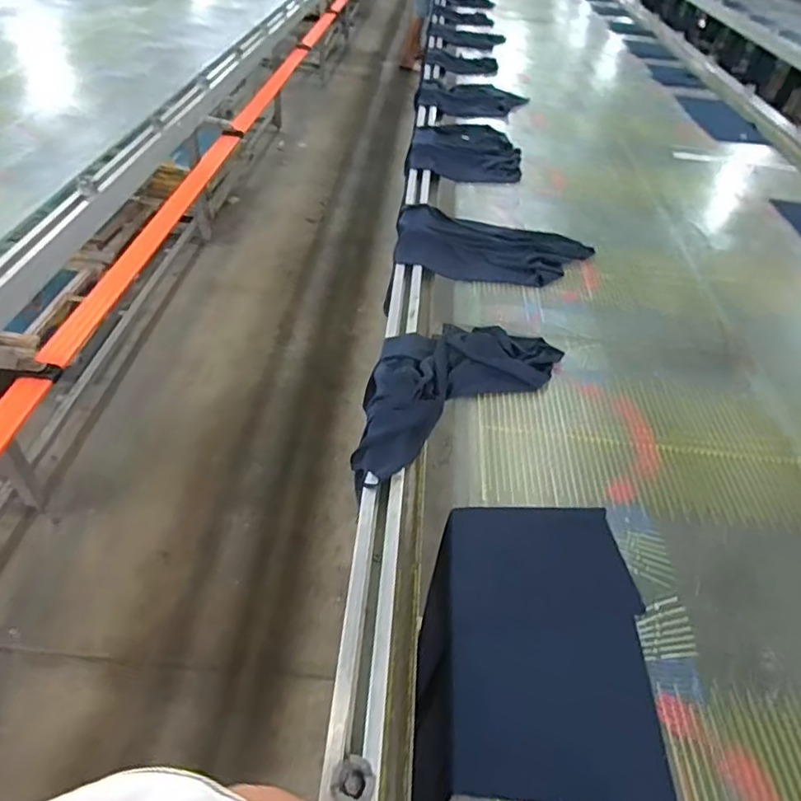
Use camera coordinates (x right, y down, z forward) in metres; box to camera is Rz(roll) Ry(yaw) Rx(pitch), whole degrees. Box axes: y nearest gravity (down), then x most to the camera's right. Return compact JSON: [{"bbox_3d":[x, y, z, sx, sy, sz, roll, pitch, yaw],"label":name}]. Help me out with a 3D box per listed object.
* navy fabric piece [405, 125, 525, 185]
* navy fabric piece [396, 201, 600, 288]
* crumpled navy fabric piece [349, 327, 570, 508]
[{"bbox_3d":[0.192,-0.729,1.653,0.316,0.058,0.424,9,43,3],"label":"navy fabric piece"},{"bbox_3d":[0.208,-0.336,1.246,0.430,0.057,0.270,8,43,3],"label":"navy fabric piece"},{"bbox_3d":[0.059,-0.041,0.914,0.461,0.062,0.213,-30,53,-32],"label":"crumpled navy fabric piece"}]

